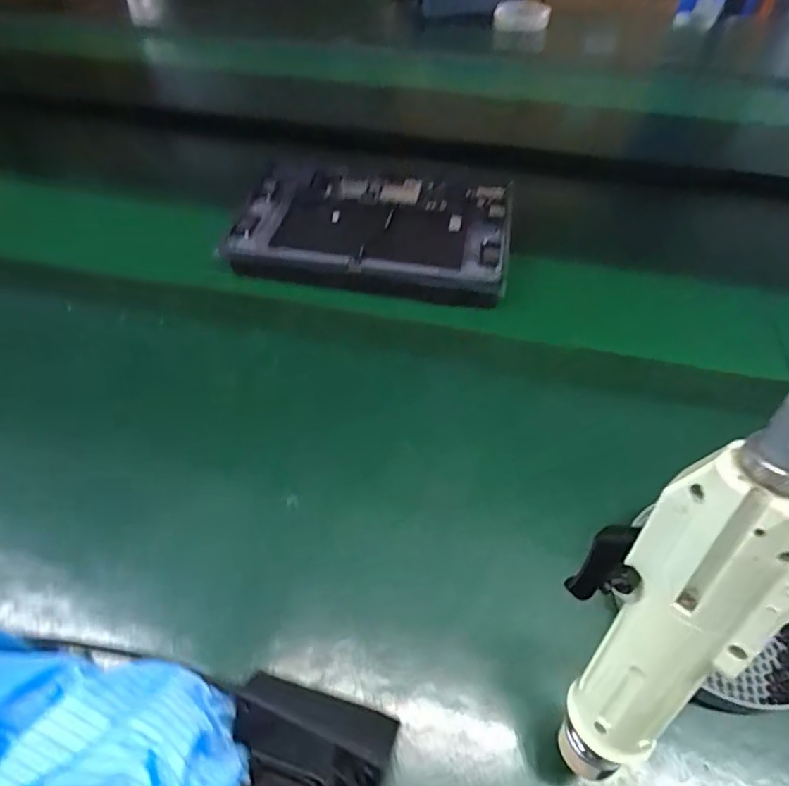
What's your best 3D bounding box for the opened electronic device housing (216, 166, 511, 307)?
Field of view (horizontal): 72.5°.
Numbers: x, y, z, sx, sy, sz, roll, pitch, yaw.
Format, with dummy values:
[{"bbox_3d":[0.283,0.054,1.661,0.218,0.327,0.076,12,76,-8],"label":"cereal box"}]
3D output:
[{"bbox_3d":[-0.017,-0.160,0.512,0.251,0.033,0.173,4,50,4],"label":"opened electronic device housing"}]

